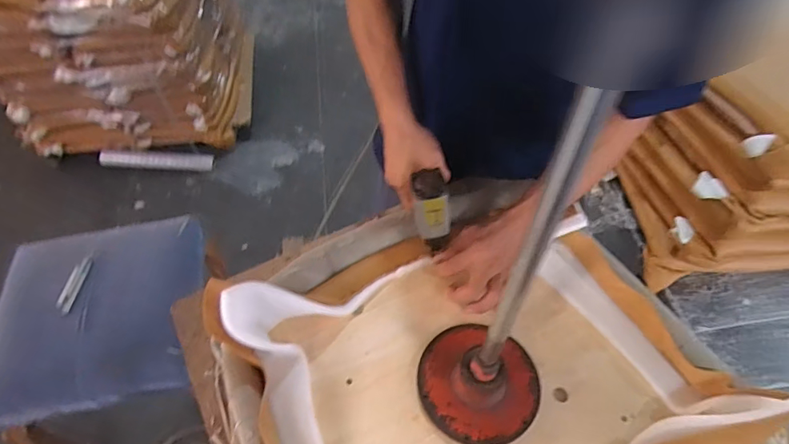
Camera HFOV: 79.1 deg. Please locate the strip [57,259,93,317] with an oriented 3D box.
[{"bbox_3d":[-0.738,0.145,1.104,0.034,0.007,0.133,17,64,-13],"label":"strip"}]

